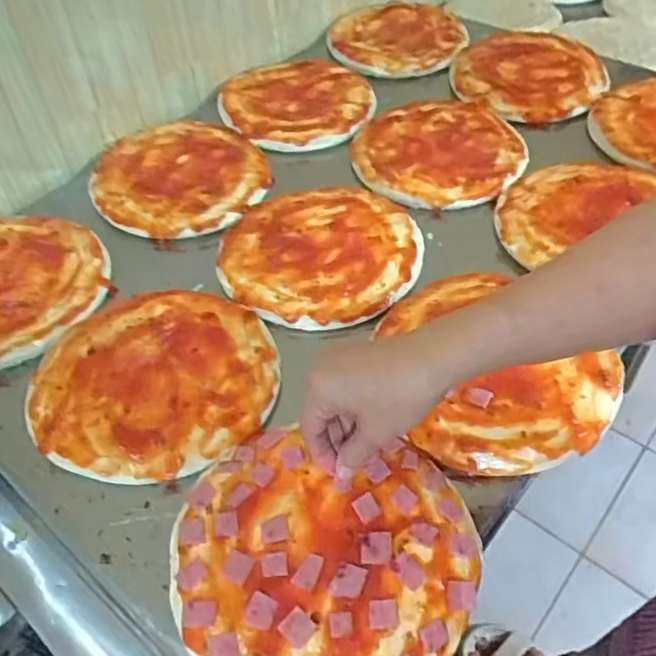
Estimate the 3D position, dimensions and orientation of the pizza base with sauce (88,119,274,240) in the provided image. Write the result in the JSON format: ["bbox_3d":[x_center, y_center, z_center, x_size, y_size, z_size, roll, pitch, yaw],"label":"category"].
[{"bbox_3d":[-0.175,-0.188,0.746,0.199,0.022,0.219,-8,48,-6],"label":"pizza base with sauce"}]

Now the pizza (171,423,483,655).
[{"bbox_3d":[-0.004,0.150,0.410,0.192,0.017,0.178,-1,48,1],"label":"pizza"}]

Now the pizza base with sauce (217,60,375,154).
[{"bbox_3d":[-0.044,-0.306,0.849,0.204,0.024,0.195,-1,48,1],"label":"pizza base with sauce"}]

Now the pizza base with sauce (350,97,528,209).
[{"bbox_3d":[0.131,-0.212,0.747,0.191,0.023,0.195,-6,48,-4],"label":"pizza base with sauce"}]

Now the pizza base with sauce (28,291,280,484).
[{"bbox_3d":[-0.145,0.035,0.527,0.194,0.009,0.194,-1,48,1],"label":"pizza base with sauce"}]

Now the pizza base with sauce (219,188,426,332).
[{"bbox_3d":[-0.009,-0.084,0.631,0.195,0.009,0.192,4,48,5],"label":"pizza base with sauce"}]

